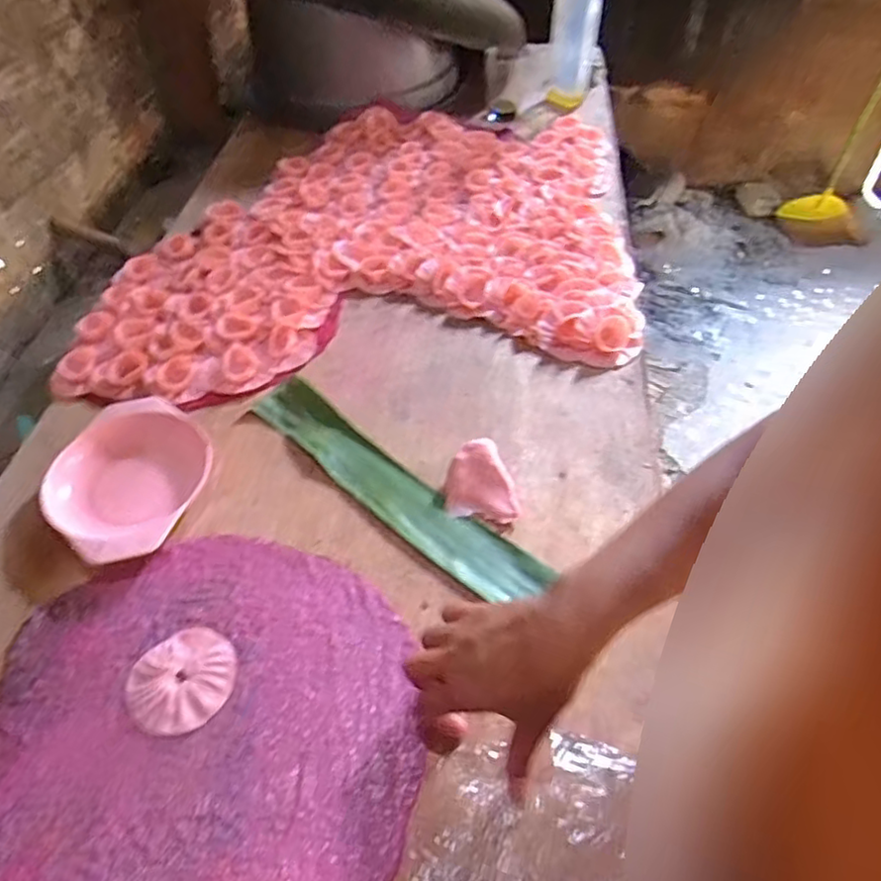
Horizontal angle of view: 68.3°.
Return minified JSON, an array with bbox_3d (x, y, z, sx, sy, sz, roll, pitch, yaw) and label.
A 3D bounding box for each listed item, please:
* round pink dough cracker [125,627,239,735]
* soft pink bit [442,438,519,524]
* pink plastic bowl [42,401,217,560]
[{"bbox_3d":[-0.197,0.183,0.499,0.078,0.009,0.075,-1,50,1],"label":"round pink dough cracker"},{"bbox_3d":[0.040,0.036,0.613,0.068,0.028,0.073,8,50,8],"label":"soft pink bit"},{"bbox_3d":[-0.297,0.032,0.620,0.122,0.035,0.177,8,50,8],"label":"pink plastic bowl"}]

